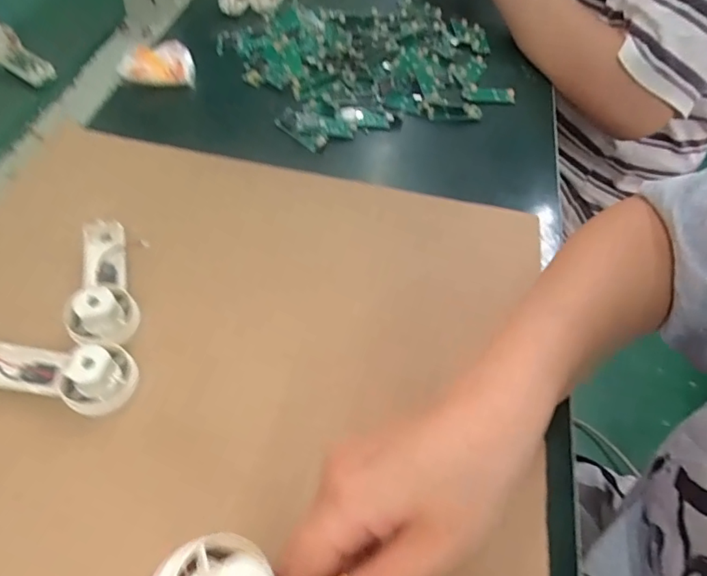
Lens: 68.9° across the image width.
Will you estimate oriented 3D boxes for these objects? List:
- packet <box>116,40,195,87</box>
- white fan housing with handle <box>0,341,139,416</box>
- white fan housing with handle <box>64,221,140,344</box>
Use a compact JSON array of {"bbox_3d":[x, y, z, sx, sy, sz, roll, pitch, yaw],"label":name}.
[{"bbox_3d":[-0.182,-0.207,0.481,0.064,0.021,0.049,-9,55,-12],"label":"packet"},{"bbox_3d":[-0.170,0.043,0.290,0.093,0.031,0.037,14,54,4],"label":"white fan housing with handle"},{"bbox_3d":[-0.159,-0.009,0.324,0.038,0.027,0.090,-11,56,-13],"label":"white fan housing with handle"}]

